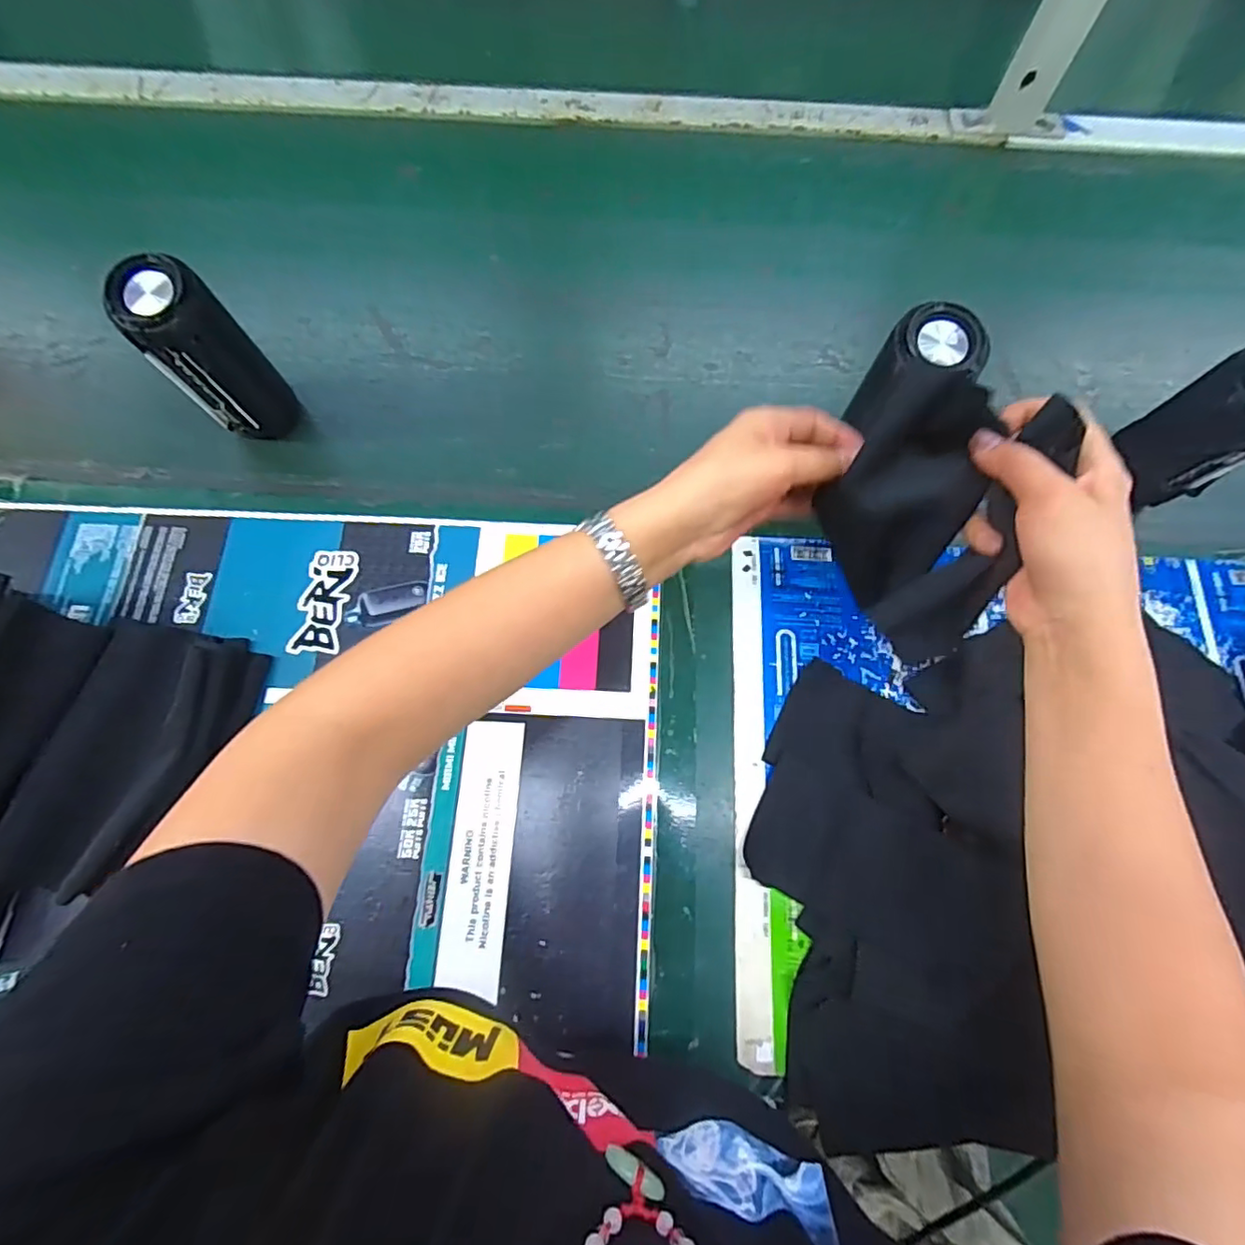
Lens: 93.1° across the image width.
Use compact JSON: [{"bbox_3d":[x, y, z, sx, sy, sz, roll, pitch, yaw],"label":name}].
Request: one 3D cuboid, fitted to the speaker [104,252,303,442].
[{"bbox_3d":[-0.316,-0.202,0.462,0.054,0.152,0.052,-17,72,-7],"label":"speaker"}]

